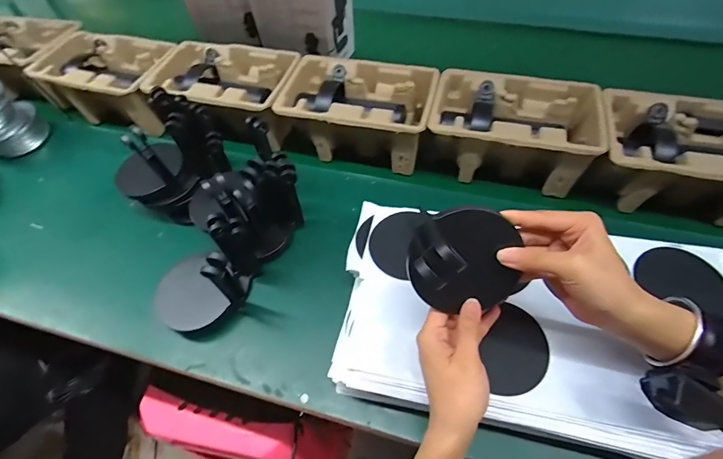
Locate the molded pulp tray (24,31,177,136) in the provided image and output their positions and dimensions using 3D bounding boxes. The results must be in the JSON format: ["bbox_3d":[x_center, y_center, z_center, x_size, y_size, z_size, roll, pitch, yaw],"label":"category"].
[{"bbox_3d":[-0.452,-0.272,0.703,0.232,0.114,0.149,14,60,7],"label":"molded pulp tray"}]

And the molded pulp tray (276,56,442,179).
[{"bbox_3d":[-0.005,-0.188,0.614,0.225,0.109,0.145,11,59,5],"label":"molded pulp tray"}]

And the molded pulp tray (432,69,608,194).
[{"bbox_3d":[0.214,-0.152,0.566,0.226,0.100,0.142,14,60,7],"label":"molded pulp tray"}]

